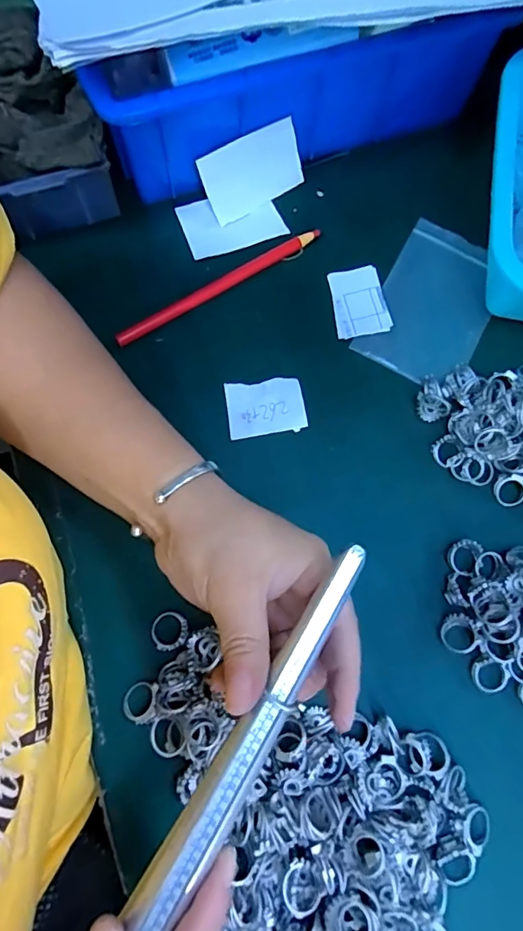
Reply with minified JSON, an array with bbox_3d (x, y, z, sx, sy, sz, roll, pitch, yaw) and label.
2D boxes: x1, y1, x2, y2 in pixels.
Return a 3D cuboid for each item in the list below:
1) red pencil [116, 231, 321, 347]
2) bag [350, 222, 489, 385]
[{"bbox_3d":[-0.029,-0.129,0.353,0.166,0.009,0.008,-31,80,-8],"label":"red pencil"},{"bbox_3d":[0.126,-0.116,0.359,0.078,0.008,0.121,29,77,1],"label":"bag"}]

